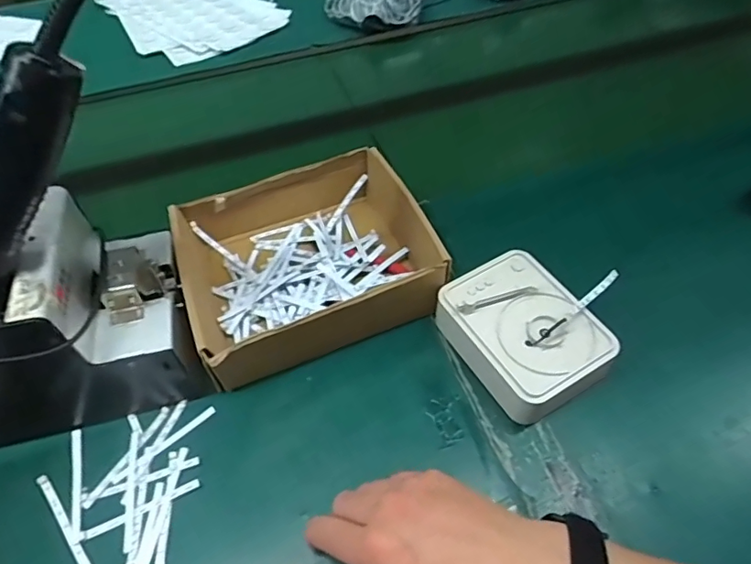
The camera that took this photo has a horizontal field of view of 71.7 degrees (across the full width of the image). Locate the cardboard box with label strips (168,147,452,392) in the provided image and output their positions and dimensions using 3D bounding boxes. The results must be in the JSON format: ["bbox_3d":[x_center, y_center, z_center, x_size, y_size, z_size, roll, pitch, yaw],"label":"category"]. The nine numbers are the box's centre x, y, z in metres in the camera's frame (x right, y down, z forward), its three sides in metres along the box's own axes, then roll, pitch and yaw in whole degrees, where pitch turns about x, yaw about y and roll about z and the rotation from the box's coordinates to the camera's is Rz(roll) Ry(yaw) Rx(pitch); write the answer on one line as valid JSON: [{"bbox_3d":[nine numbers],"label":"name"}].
[{"bbox_3d":[-0.066,-0.025,0.485,0.207,0.074,0.181,-20,51,-11],"label":"cardboard box with label strips"}]

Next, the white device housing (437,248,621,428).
[{"bbox_3d":[0.122,0.044,0.437,0.095,0.054,0.132,-26,53,-16],"label":"white device housing"}]

